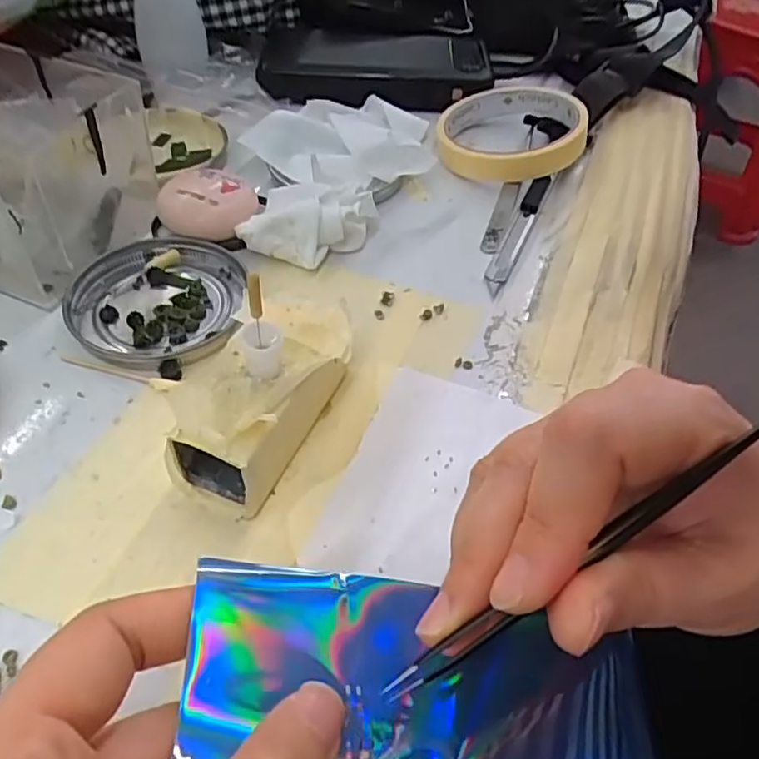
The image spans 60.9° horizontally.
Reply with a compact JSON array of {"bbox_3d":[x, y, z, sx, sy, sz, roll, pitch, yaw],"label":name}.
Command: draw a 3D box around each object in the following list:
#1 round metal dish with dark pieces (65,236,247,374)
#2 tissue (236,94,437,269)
[{"bbox_3d":[-0.101,-0.036,0.292,0.073,0.009,0.078,2,48,-3],"label":"round metal dish with dark pieces"},{"bbox_3d":[-0.022,-0.123,0.363,0.103,0.023,0.151,-3,49,-7],"label":"tissue"}]

